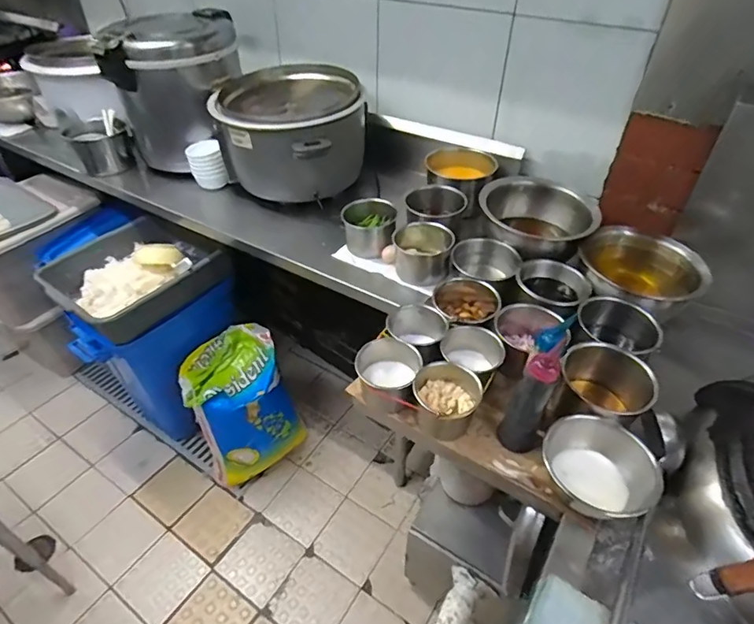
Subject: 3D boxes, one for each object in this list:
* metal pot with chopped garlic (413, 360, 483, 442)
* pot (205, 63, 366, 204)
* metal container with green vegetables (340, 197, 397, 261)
[{"bbox_3d":[0.121,0.162,0.848,0.114,0.102,0.106,0,41,0],"label":"metal pot with chopped garlic"},{"bbox_3d":[-0.237,-0.503,1.357,0.386,0.276,0.370,0,41,0],"label":"pot"},{"bbox_3d":[-0.017,-0.209,1.174,0.130,0.081,0.137,-3,41,-4],"label":"metal container with green vegetables"}]

